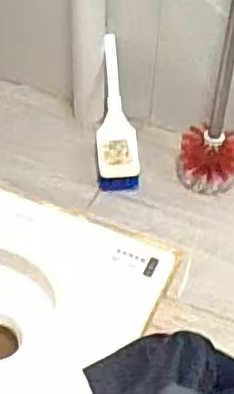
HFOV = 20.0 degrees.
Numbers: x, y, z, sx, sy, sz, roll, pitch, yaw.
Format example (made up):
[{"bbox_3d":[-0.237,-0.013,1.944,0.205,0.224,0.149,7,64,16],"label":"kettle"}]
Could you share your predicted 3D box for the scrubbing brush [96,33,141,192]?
[{"bbox_3d":[-0.002,-0.120,0.963,0.057,0.025,0.221,-4,85,-6],"label":"scrubbing brush"}]

